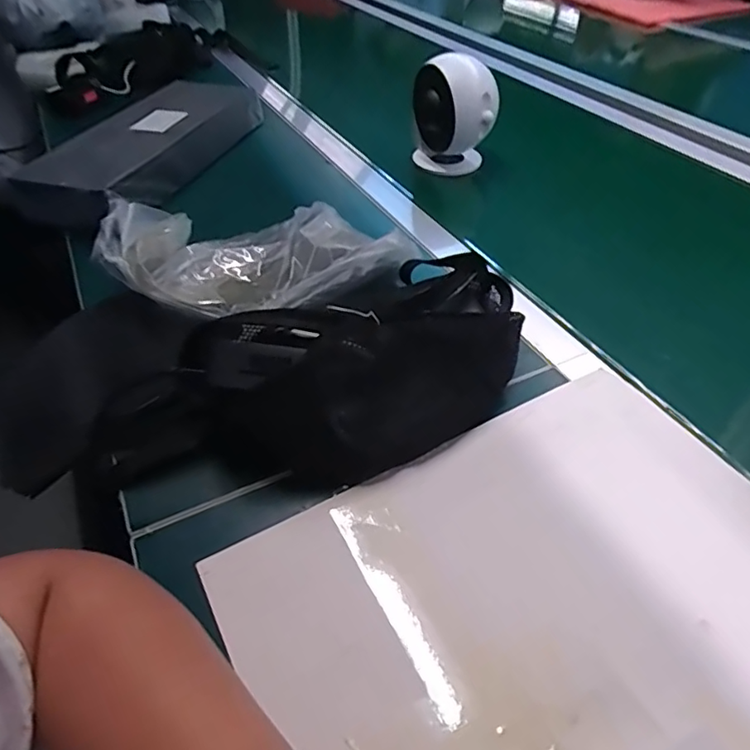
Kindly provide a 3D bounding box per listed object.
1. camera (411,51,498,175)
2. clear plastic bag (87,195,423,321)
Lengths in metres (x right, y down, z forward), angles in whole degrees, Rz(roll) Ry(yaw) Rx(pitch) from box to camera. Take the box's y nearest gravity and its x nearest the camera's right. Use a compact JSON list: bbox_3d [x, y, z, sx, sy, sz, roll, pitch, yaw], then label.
[{"bbox_3d":[0.101,-0.329,0.722,0.102,0.138,0.100,6,44,8],"label":"camera"},{"bbox_3d":[-0.110,-0.119,0.519,0.278,0.051,0.159,-8,44,-7],"label":"clear plastic bag"}]

